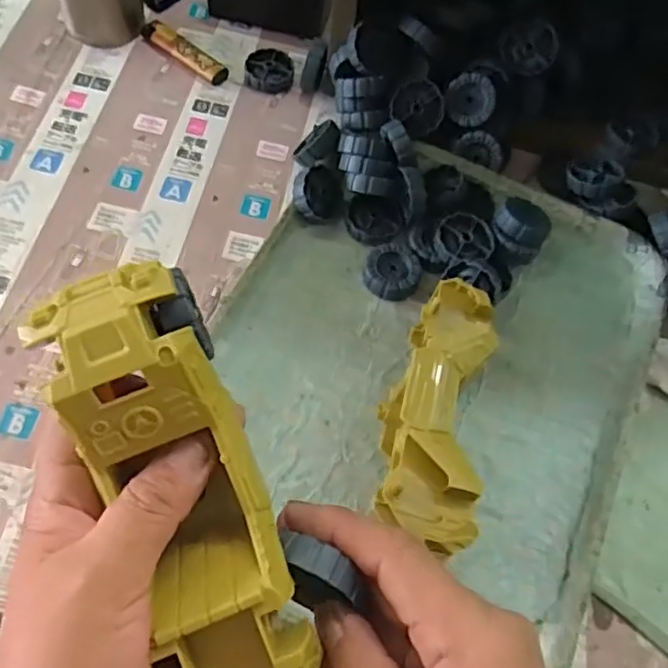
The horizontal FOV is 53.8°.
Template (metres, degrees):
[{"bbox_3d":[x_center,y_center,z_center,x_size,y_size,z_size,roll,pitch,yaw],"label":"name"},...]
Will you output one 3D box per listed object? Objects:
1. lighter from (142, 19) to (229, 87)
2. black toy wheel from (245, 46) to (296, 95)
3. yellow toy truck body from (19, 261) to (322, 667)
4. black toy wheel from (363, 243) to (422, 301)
[{"bbox_3d":[-0.120,-0.225,0.526,0.079,0.012,0.019,37,66,14],"label":"lighter"},{"bbox_3d":[-0.051,-0.211,0.527,0.038,0.013,0.035,2,63,-4],"label":"black toy wheel"},{"bbox_3d":[-0.051,0.062,0.235,0.056,0.047,0.171,-22,93,-13],"label":"yellow toy truck body"},{"bbox_3d":[0.040,-0.043,0.443,0.037,0.011,0.040,2,63,-4],"label":"black toy wheel"}]

